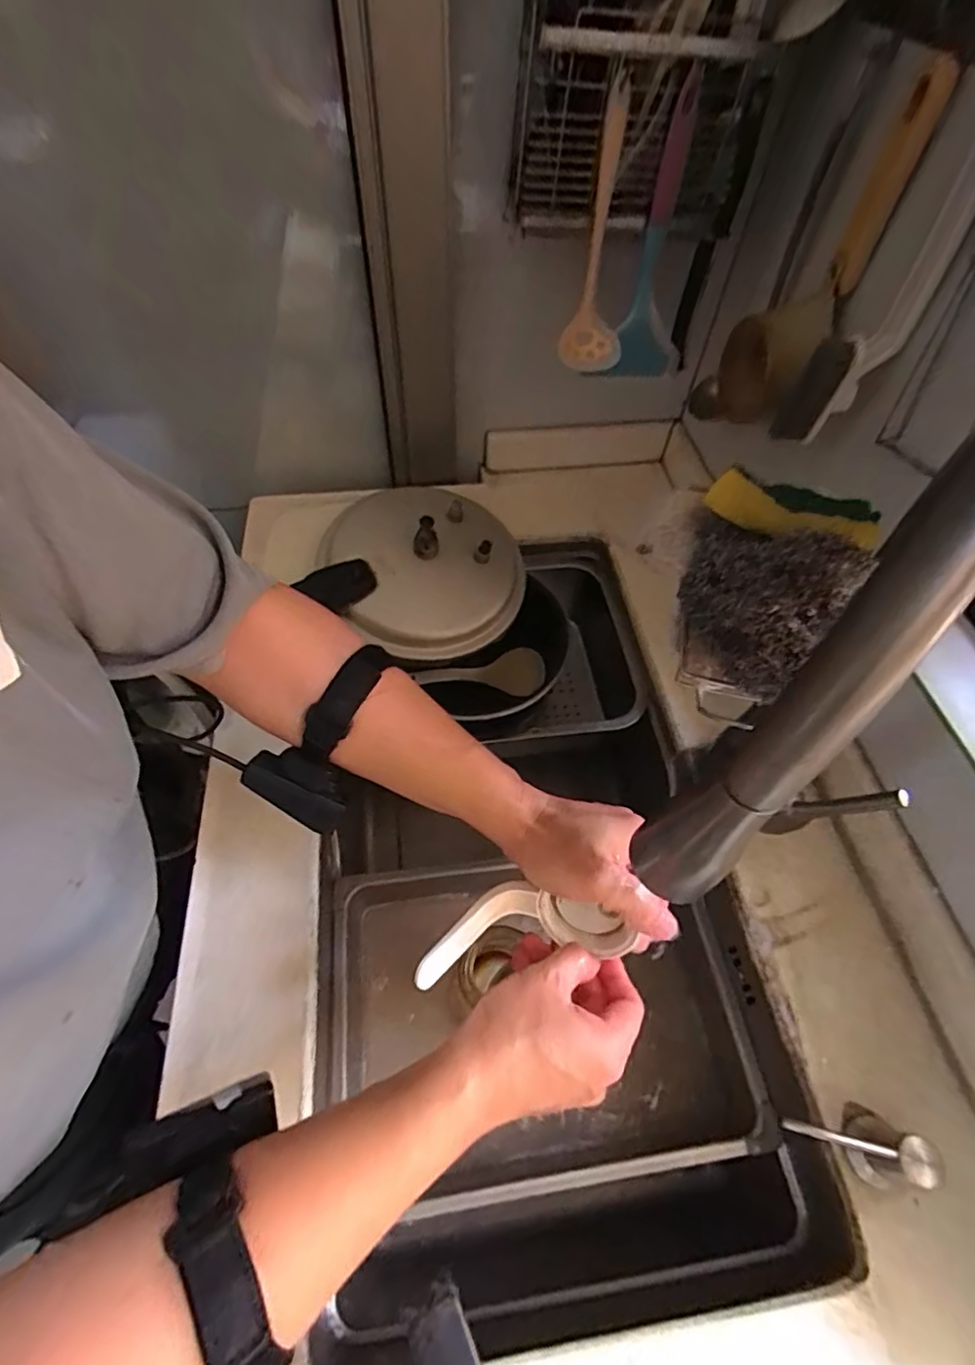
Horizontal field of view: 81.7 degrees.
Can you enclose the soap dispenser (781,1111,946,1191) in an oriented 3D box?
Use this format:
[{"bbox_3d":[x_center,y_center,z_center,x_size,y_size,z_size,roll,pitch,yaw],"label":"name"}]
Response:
[{"bbox_3d":[0.249,0.312,0.378,0.073,0.053,0.038,8,56,3],"label":"soap dispenser"}]

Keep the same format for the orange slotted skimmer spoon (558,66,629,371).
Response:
[{"bbox_3d":[0.109,-0.397,0.519,0.053,0.221,0.031,-7,57,-7],"label":"orange slotted skimmer spoon"}]

